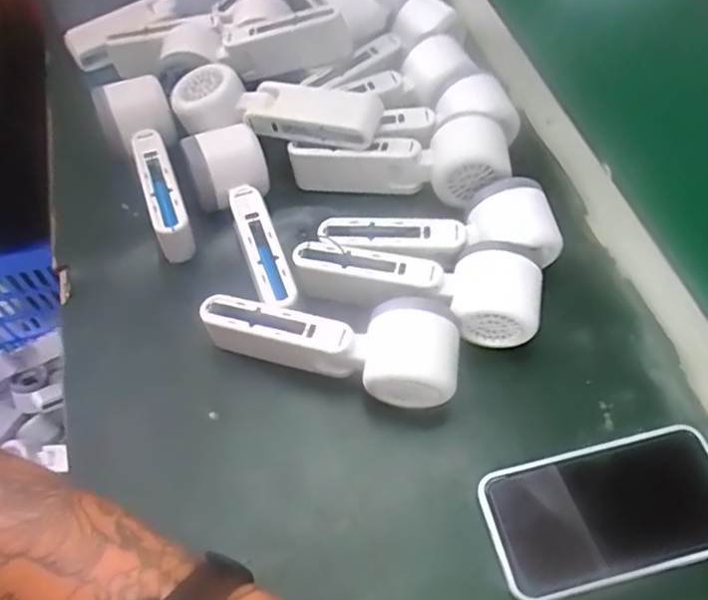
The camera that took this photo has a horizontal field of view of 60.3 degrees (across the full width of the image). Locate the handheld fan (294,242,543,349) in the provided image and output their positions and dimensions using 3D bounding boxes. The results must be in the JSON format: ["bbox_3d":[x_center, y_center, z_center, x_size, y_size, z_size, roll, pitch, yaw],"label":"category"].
[{"bbox_3d":[0.041,-0.008,0.416,0.166,0.052,0.053,8,59,5],"label":"handheld fan"}]

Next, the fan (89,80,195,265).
[{"bbox_3d":[-0.152,-0.100,0.475,0.055,0.062,0.156,-22,61,-13],"label":"fan"}]

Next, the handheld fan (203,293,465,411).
[{"bbox_3d":[-0.016,0.029,0.391,0.159,0.060,0.056,5,59,3],"label":"handheld fan"}]

